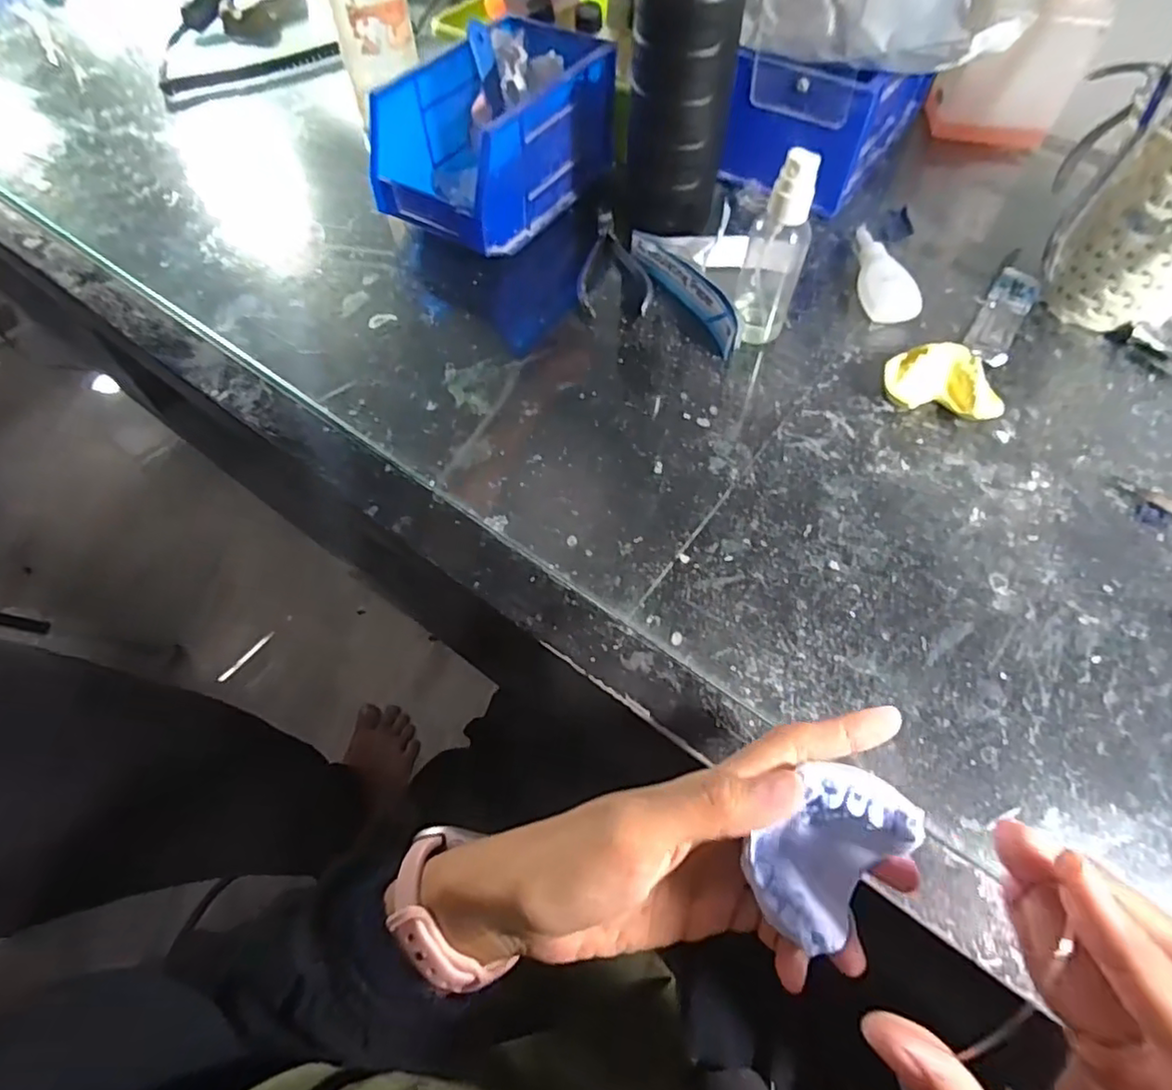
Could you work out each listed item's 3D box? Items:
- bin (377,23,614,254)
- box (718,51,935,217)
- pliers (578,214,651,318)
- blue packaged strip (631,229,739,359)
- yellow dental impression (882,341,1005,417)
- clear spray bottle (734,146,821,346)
[{"bbox_3d":[-0.060,-0.293,0.448,0.094,0.083,0.177,30,65,17],"label":"bin"},{"bbox_3d":[0.196,-0.351,0.479,0.099,0.088,0.174,33,66,18],"label":"box"},{"bbox_3d":[0.017,-0.200,0.436,0.049,0.009,0.108,-3,60,-1],"label":"pliers"},{"bbox_3d":[0.067,-0.170,0.413,0.021,0.021,0.113,-29,64,-15],"label":"blue packaged strip"},{"bbox_3d":[0.210,-0.095,0.364,0.063,0.027,0.034,13,61,8],"label":"yellow dental impression"},{"bbox_3d":[0.113,-0.172,0.364,0.025,0.110,0.029,-22,62,-12],"label":"clear spray bottle"}]

